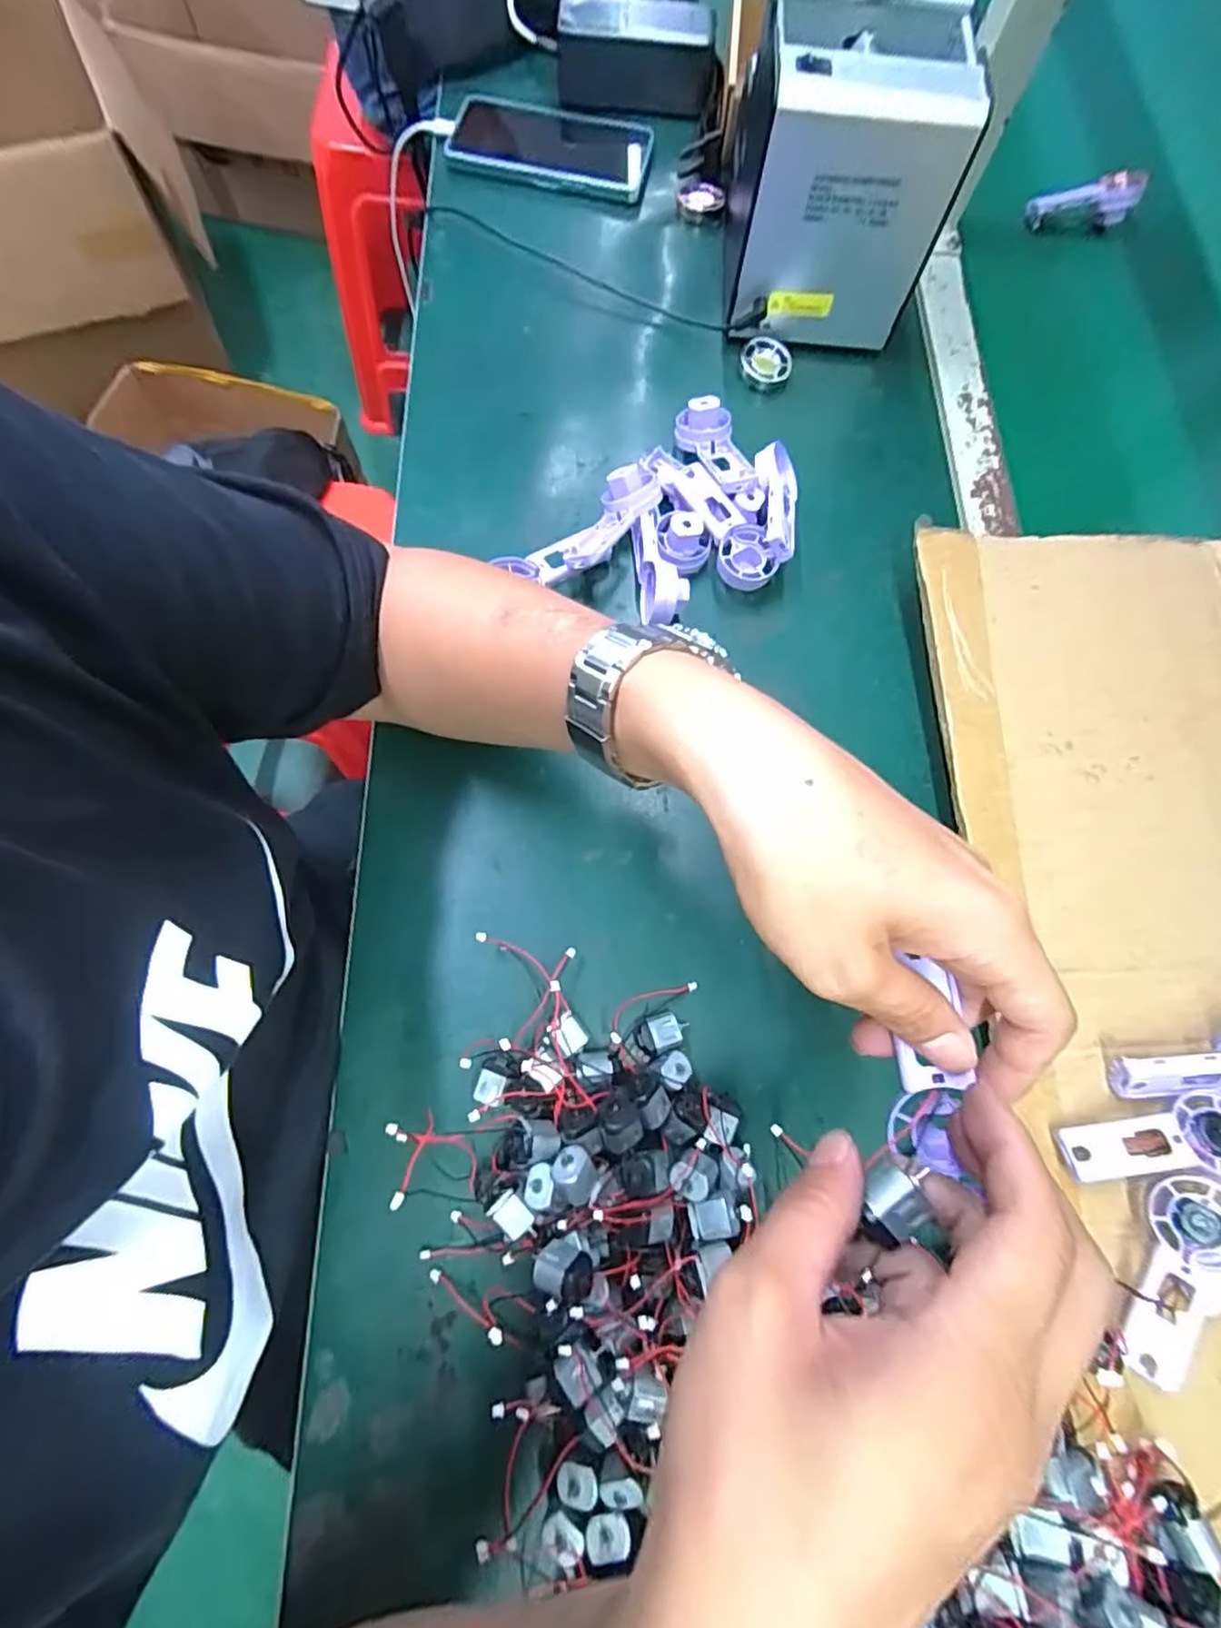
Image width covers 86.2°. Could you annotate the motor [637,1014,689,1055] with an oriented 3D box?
[{"bbox_3d":[0.028,0.117,0.350,0.028,0.010,0.017,-20,76,-10],"label":"motor"}]

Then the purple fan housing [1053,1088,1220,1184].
[{"bbox_3d":[0.273,0.163,0.324,0.100,0.014,0.035,-6,74,-6],"label":"purple fan housing"}]

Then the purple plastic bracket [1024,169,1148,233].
[{"bbox_3d":[0.430,-0.556,0.596,0.094,0.033,0.028,-7,73,-1],"label":"purple plastic bracket"}]

